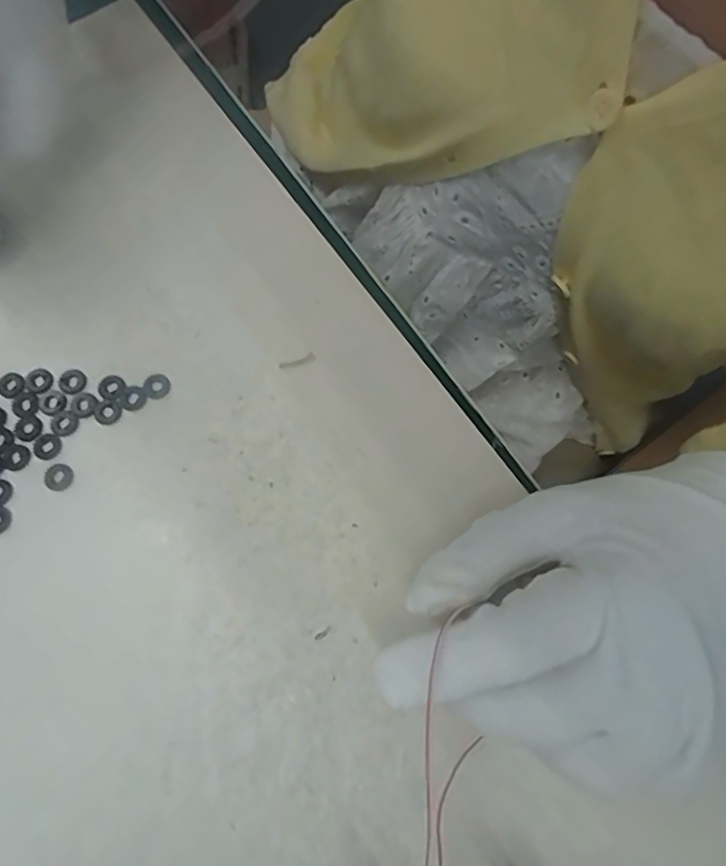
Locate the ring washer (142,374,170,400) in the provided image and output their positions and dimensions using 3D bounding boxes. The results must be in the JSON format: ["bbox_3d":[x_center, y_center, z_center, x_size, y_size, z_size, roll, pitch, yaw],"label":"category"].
[{"bbox_3d":[-0.085,-0.019,0.247,0.011,0.004,0.011,1,81,-4],"label":"ring washer"}]

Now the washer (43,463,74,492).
[{"bbox_3d":[-0.120,0.017,0.233,0.011,0.004,0.011,0,75,0],"label":"washer"}]

